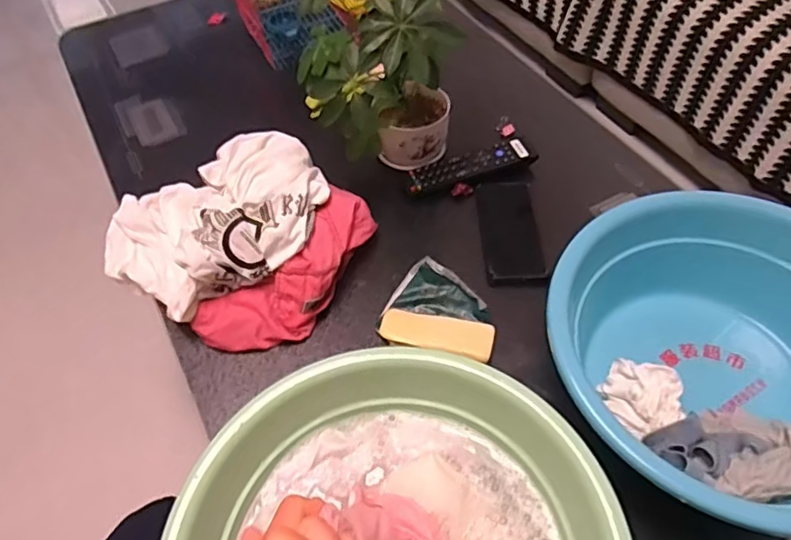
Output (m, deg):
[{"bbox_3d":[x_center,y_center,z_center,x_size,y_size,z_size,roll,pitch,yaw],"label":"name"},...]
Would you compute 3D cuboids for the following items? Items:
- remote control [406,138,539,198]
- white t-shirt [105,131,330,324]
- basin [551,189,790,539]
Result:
[{"bbox_3d":[0.107,-0.147,0.846,0.187,0.020,0.051,-15,54,-8],"label":"remote control"},{"bbox_3d":[-0.224,-0.072,0.752,0.272,0.128,0.255,-1,53,2],"label":"white t-shirt"},{"bbox_3d":[0.309,0.103,0.580,0.278,0.154,0.320,-19,55,-11],"label":"basin"}]

